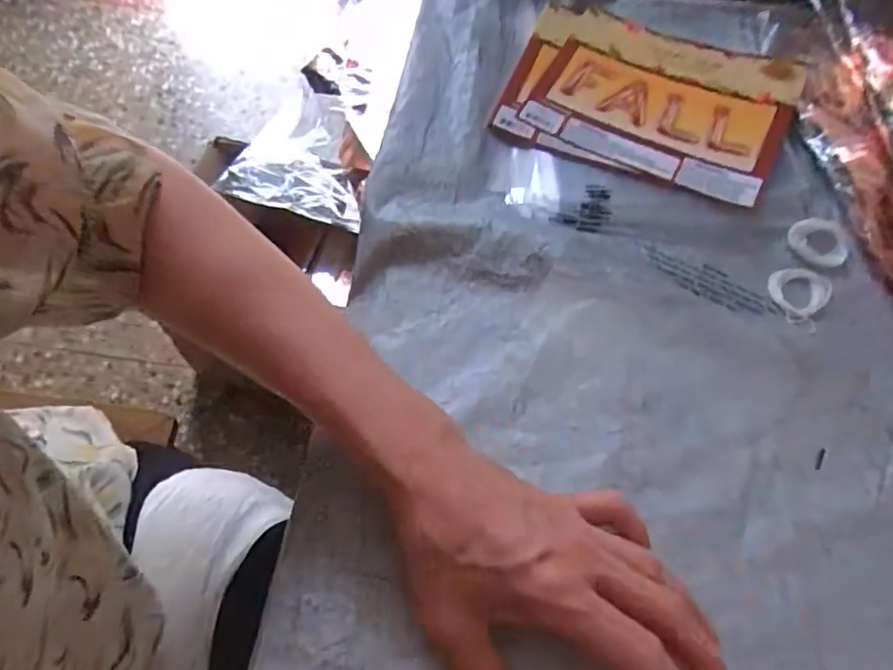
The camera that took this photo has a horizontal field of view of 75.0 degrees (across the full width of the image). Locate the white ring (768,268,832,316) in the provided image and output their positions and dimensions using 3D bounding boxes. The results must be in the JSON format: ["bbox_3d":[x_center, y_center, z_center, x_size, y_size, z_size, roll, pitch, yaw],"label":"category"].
[{"bbox_3d":[0.242,-0.031,0.400,0.045,0.004,0.036,-37,70,-20],"label":"white ring"}]

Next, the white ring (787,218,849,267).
[{"bbox_3d":[0.268,-0.070,0.420,0.041,0.004,0.044,23,63,9],"label":"white ring"}]

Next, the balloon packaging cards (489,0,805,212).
[{"bbox_3d":[0.169,-0.200,0.478,0.217,0.015,0.180,21,63,8],"label":"balloon packaging cards"}]

